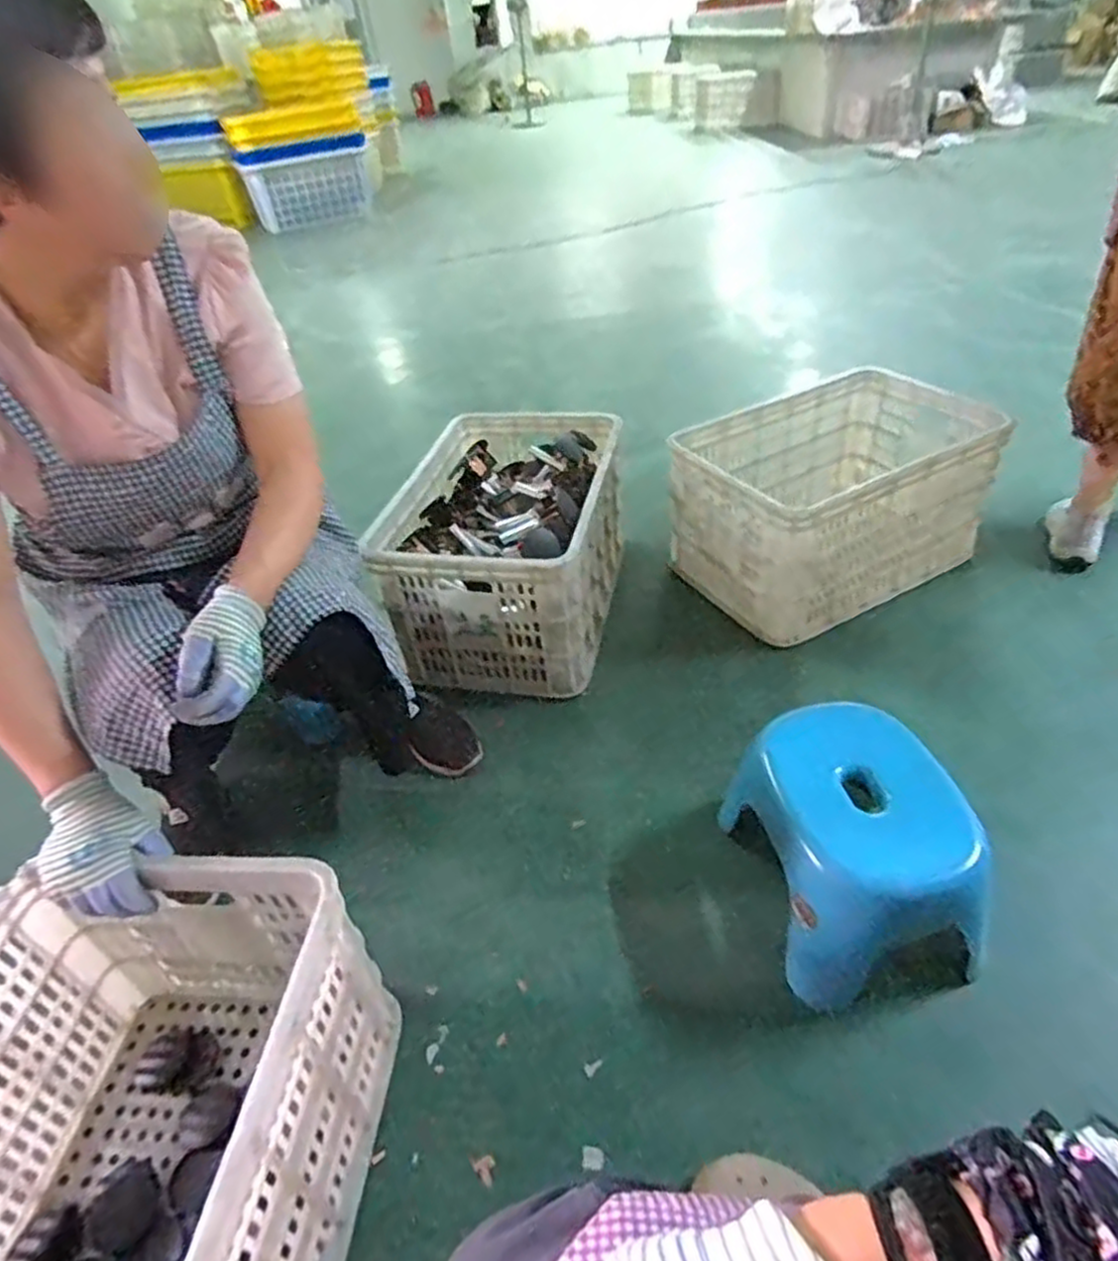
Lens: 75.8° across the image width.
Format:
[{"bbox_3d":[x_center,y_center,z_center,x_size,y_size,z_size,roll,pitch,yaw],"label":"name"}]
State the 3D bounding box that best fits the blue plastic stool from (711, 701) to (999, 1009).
[{"bbox_3d":[0.338,0.238,0.815,0.229,0.158,0.263,-11,40,-4],"label":"blue plastic stool"}]

